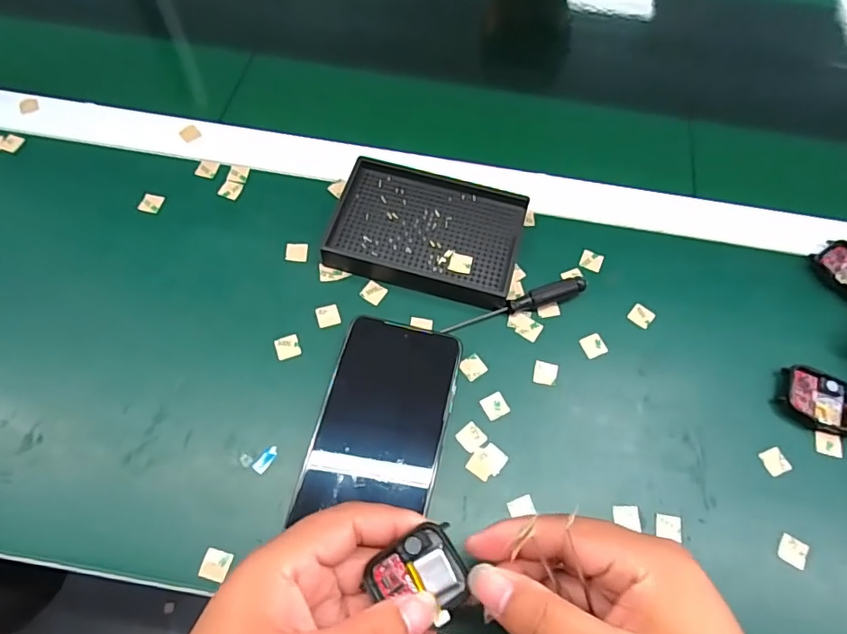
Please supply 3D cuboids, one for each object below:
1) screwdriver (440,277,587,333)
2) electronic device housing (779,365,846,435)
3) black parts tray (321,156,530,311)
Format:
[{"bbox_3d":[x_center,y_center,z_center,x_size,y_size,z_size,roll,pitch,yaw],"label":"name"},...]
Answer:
[{"bbox_3d":[0.065,-0.008,0.372,0.106,0.013,0.012,-18,66,-11],"label":"screwdriver"},{"bbox_3d":[0.265,0.055,0.351,0.043,0.011,0.040,15,65,4],"label":"electronic device housing"},{"bbox_3d":[0.004,-0.065,0.394,0.136,0.019,0.094,16,65,5],"label":"black parts tray"}]

